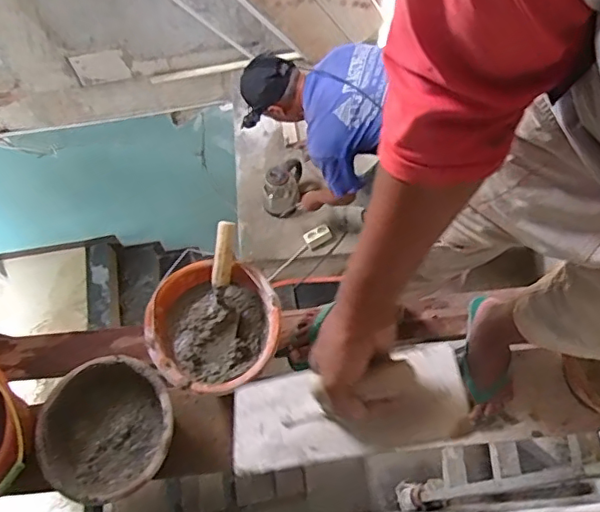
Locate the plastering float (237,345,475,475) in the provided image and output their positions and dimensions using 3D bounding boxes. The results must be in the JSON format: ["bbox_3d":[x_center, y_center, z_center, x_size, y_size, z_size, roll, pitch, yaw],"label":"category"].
[{"bbox_3d":[0.041,0.165,0.612,0.264,0.077,0.112,-15,65,15],"label":"plastering float"}]

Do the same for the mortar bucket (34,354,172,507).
[{"bbox_3d":[-0.352,0.324,1.042,0.239,0.139,0.252,0,66,1],"label":"mortar bucket"}]

